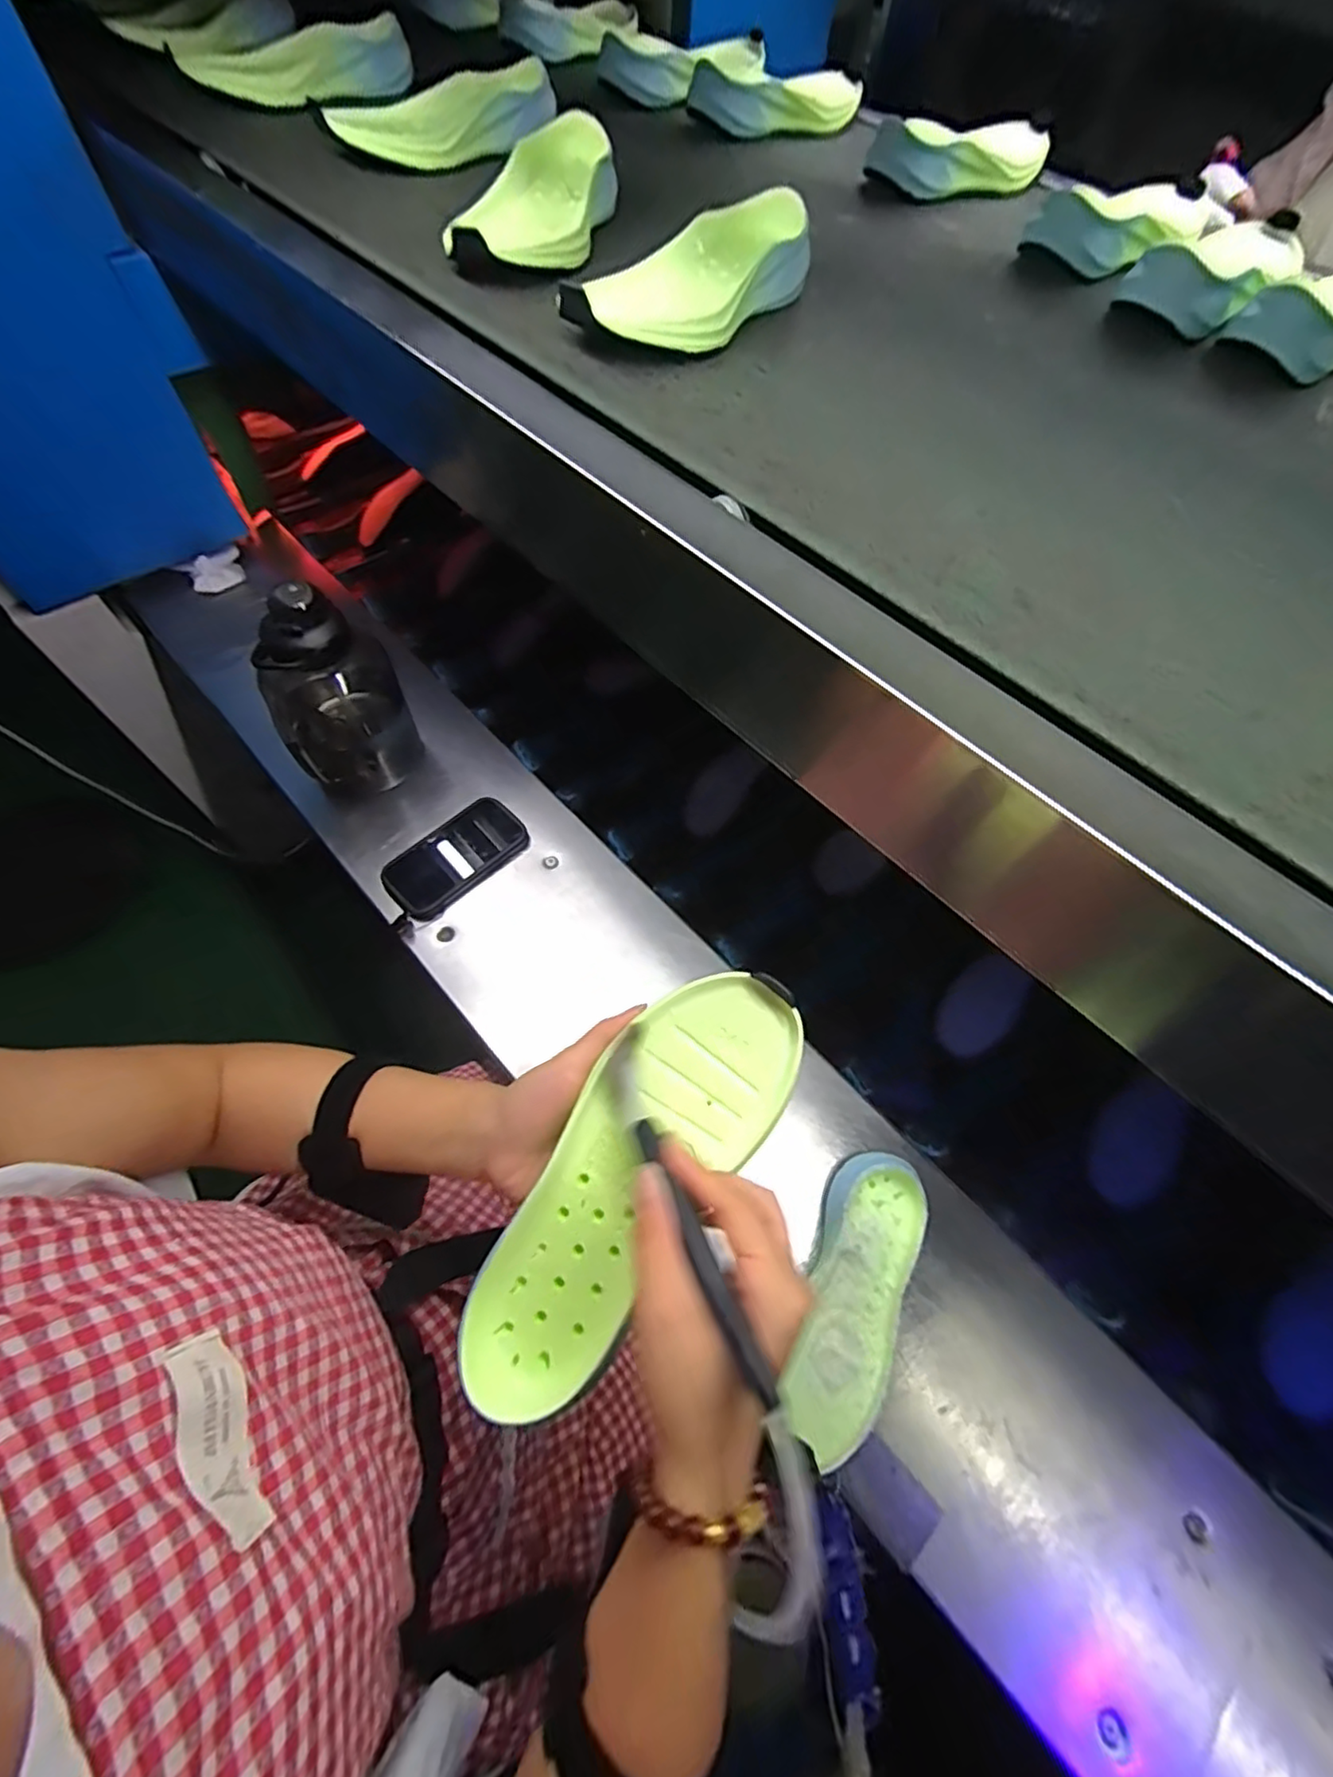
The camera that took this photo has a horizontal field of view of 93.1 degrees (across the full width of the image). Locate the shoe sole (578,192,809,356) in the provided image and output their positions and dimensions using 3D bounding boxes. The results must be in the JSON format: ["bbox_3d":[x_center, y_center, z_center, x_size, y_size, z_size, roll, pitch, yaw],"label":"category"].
[{"bbox_3d":[0.023,-0.445,0.458,0.092,0.045,0.229,32,63,13],"label":"shoe sole"}]

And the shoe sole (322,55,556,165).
[{"bbox_3d":[-0.213,-0.734,0.599,0.224,0.041,0.097,-24,65,-12],"label":"shoe sole"}]

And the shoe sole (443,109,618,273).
[{"bbox_3d":[-0.101,-0.560,0.513,0.101,0.047,0.236,8,60,0],"label":"shoe sole"}]

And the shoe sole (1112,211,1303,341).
[{"bbox_3d":[0.472,-0.531,0.539,0.094,0.047,0.210,42,65,17],"label":"shoe sole"}]

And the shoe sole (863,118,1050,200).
[{"bbox_3d":[0.310,-0.763,0.657,0.224,0.048,0.082,-32,67,-15],"label":"shoe sole"}]

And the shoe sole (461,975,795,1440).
[{"bbox_3d":[-0.020,0.146,0.321,0.084,0.028,0.237,35,83,15],"label":"shoe sole"}]

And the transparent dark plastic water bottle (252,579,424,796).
[{"bbox_3d":[-0.358,-0.198,0.695,0.132,0.247,0.117,-25,66,-12],"label":"transparent dark plastic water bottle"}]

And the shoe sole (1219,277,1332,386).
[{"bbox_3d":[0.552,-0.466,0.515,0.219,0.044,0.096,-33,68,-21],"label":"shoe sole"}]

